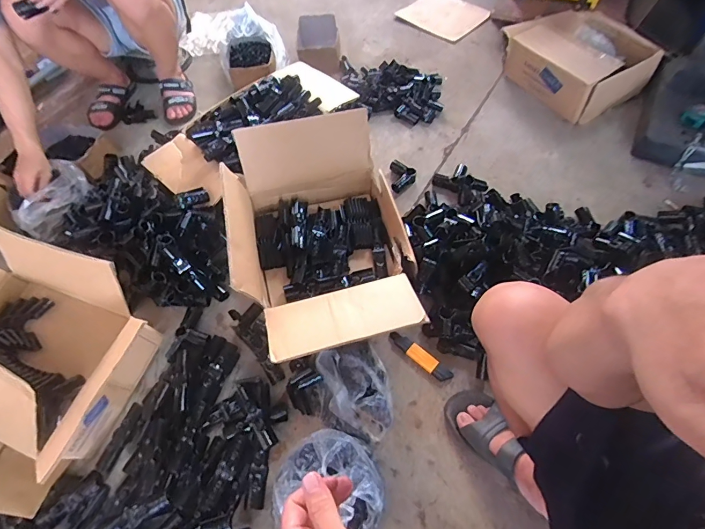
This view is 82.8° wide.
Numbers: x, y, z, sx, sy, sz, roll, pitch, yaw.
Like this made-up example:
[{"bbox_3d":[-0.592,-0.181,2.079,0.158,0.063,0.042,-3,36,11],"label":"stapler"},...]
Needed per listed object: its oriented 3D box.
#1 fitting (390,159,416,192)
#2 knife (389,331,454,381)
[{"bbox_3d":[0.138,-0.241,1.083,0.069,0.037,0.103,-1,59,3],"label":"fitting"},{"bbox_3d":[0.144,0.194,0.853,0.149,0.017,0.033,35,67,22],"label":"knife"}]

